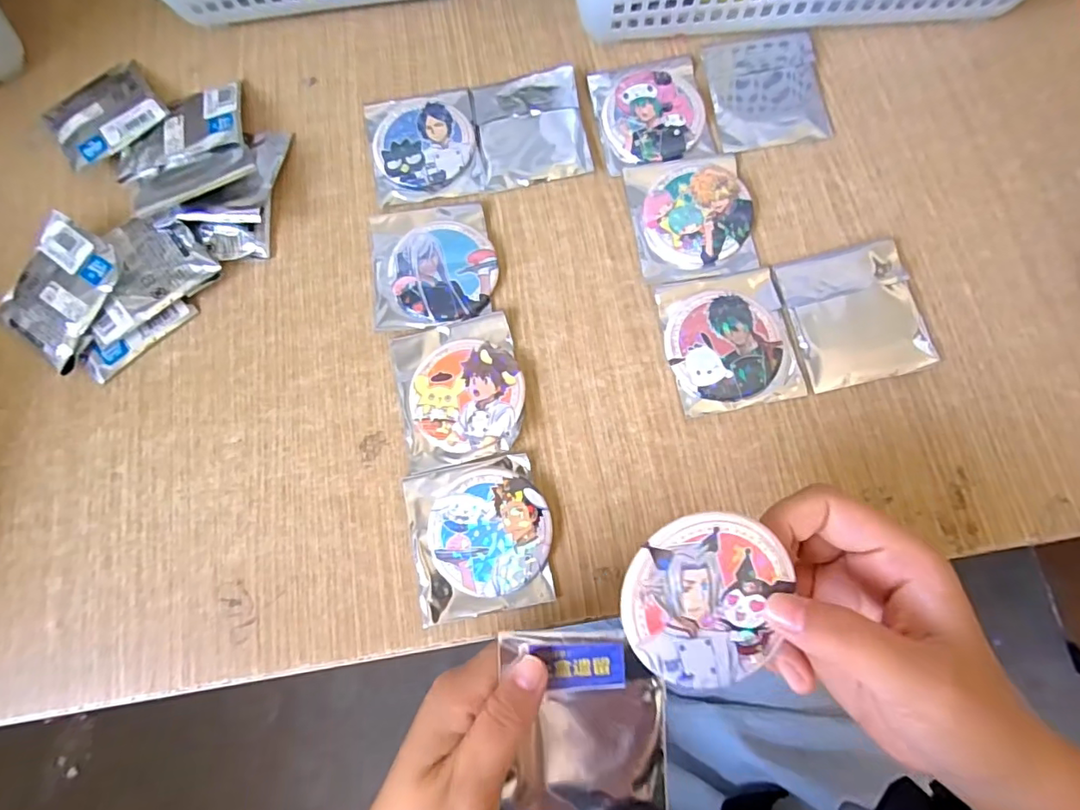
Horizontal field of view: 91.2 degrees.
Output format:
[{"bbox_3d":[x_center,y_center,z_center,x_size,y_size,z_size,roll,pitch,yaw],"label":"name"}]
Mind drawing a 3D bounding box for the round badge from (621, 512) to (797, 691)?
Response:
[{"bbox_3d":[0.058,0.069,0.187,0.057,0.004,0.060,0,94,-6],"label":"round badge"}]

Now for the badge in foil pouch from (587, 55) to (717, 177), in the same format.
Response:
[{"bbox_3d":[0.070,-0.189,0.336,0.069,0.005,0.079,-9,76,0],"label":"badge in foil pouch"}]

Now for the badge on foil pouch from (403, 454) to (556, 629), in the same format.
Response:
[{"bbox_3d":[-0.031,0.068,0.275,0.071,0.009,0.076,-12,76,-1],"label":"badge on foil pouch"}]

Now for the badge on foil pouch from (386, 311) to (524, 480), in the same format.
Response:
[{"bbox_3d":[-0.044,-0.008,0.295,0.068,0.008,0.080,-13,76,-1],"label":"badge on foil pouch"}]

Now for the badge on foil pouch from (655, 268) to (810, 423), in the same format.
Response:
[{"bbox_3d":[0.106,-0.036,0.297,0.070,0.008,0.076,-11,76,-1],"label":"badge on foil pouch"}]

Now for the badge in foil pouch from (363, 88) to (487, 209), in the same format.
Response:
[{"bbox_3d":[-0.073,-0.166,0.336,0.068,0.007,0.078,-12,76,-1],"label":"badge in foil pouch"}]

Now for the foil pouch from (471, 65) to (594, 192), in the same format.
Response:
[{"bbox_3d":[-0.006,-0.175,0.335,0.066,0.011,0.073,-10,76,-1],"label":"foil pouch"}]

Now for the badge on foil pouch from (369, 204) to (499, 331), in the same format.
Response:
[{"bbox_3d":[-0.064,-0.084,0.315,0.073,0.008,0.077,-7,75,0],"label":"badge on foil pouch"}]

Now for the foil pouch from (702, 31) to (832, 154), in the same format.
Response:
[{"bbox_3d":[0.144,-0.203,0.336,0.069,0.010,0.082,-7,75,0],"label":"foil pouch"}]

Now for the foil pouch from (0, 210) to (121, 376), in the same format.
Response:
[{"bbox_3d":[-0.280,-0.068,0.307,0.068,0.008,0.073,30,86,14],"label":"foil pouch"}]

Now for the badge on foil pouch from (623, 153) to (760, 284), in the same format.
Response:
[{"bbox_3d":[0.091,-0.114,0.316,0.068,0.006,0.077,-8,75,0],"label":"badge on foil pouch"}]

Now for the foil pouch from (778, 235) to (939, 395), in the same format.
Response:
[{"bbox_3d":[0.178,-0.052,0.298,0.068,0.008,0.078,-11,76,-1],"label":"foil pouch"}]

